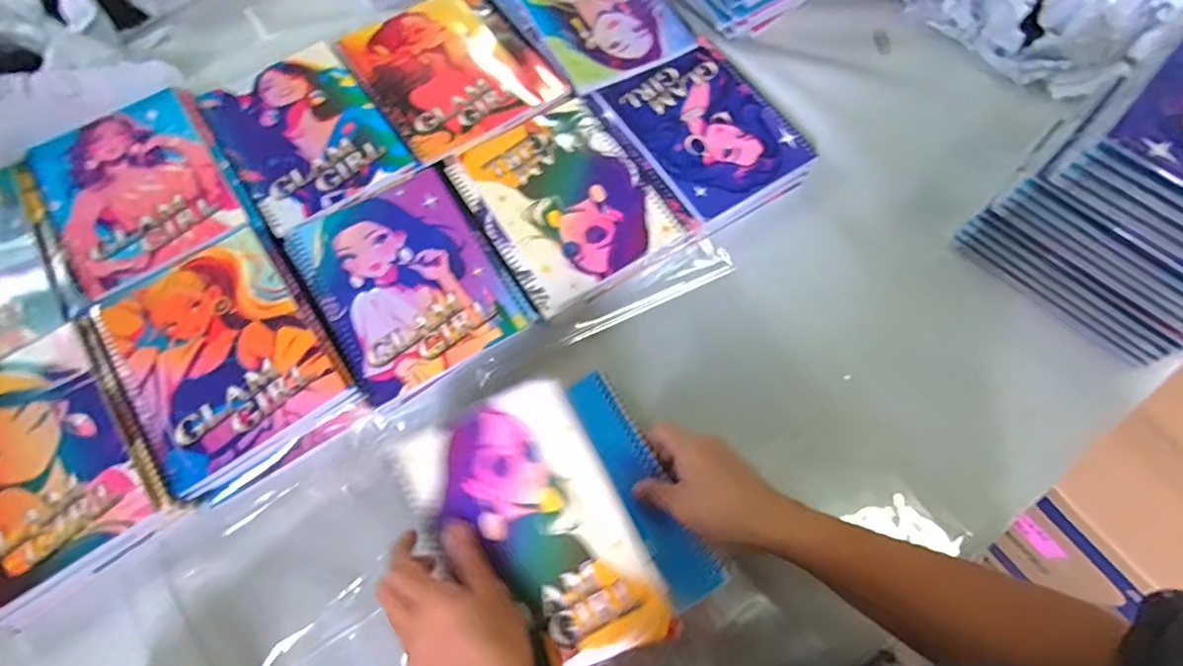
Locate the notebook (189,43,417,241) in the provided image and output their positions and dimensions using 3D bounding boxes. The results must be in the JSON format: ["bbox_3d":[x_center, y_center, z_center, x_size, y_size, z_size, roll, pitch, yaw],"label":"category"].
[{"bbox_3d":[-0.292,-0.205,0.571,0.146,0.008,0.198,-33,74,-13],"label":"notebook"}]

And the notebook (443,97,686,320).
[{"bbox_3d":[-0.029,-0.135,0.552,0.160,0.011,0.204,-32,72,-11],"label":"notebook"}]

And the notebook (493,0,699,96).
[{"bbox_3d":[0.005,-0.366,0.633,0.163,0.013,0.202,-33,73,-13],"label":"notebook"}]

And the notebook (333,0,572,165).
[{"bbox_3d":[-0.154,-0.296,0.616,0.184,0.009,0.203,-34,74,-13],"label":"notebook"}]

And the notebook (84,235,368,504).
[{"bbox_3d":[-0.320,0.017,0.482,0.150,0.009,0.206,-35,74,-13],"label":"notebook"}]

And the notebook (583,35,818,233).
[{"bbox_3d":[0.115,-0.205,0.592,0.161,0.031,0.196,-30,73,-12],"label":"notebook"}]

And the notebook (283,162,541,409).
[{"bbox_3d":[-0.168,-0.053,0.513,0.160,0.009,0.199,-31,73,-12],"label":"notebook"}]

